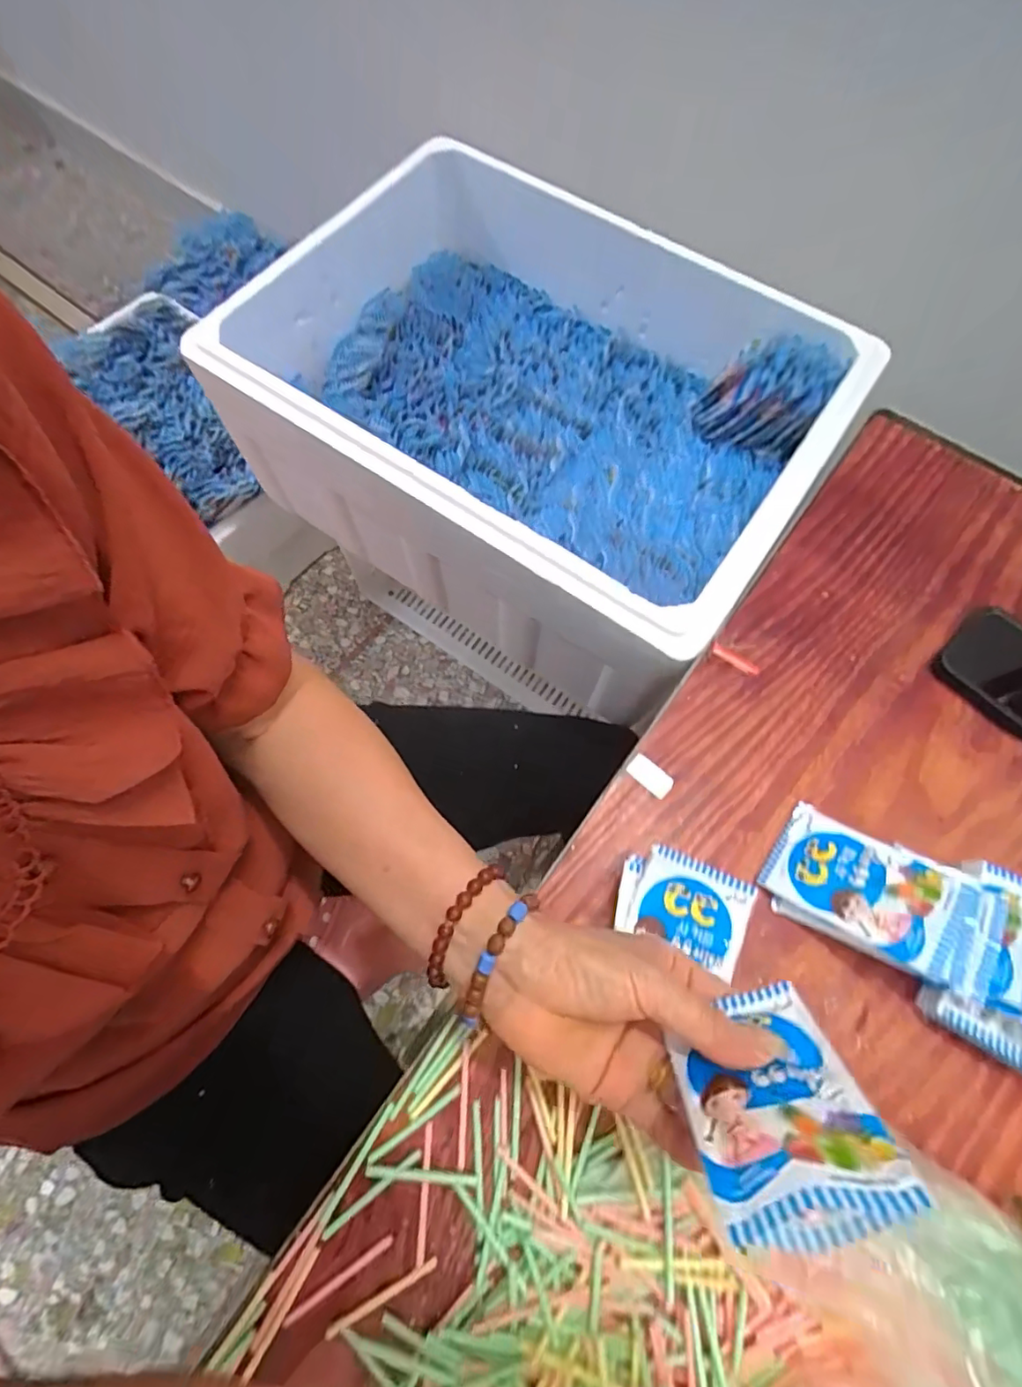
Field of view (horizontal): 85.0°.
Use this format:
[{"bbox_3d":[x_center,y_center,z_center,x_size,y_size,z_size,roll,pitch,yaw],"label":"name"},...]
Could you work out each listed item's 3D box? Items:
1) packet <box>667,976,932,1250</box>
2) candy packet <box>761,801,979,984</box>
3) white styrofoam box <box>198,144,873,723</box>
[{"bbox_3d":[0.103,0.160,0.222,0.064,0.102,0.013,-17,94,7],"label":"packet"},{"bbox_3d":[0.225,0.123,0.355,0.108,0.014,0.067,25,67,37],"label":"candy packet"},{"bbox_3d":[0.001,-0.313,0.627,0.624,0.188,0.428,37,73,12],"label":"white styrofoam box"}]

